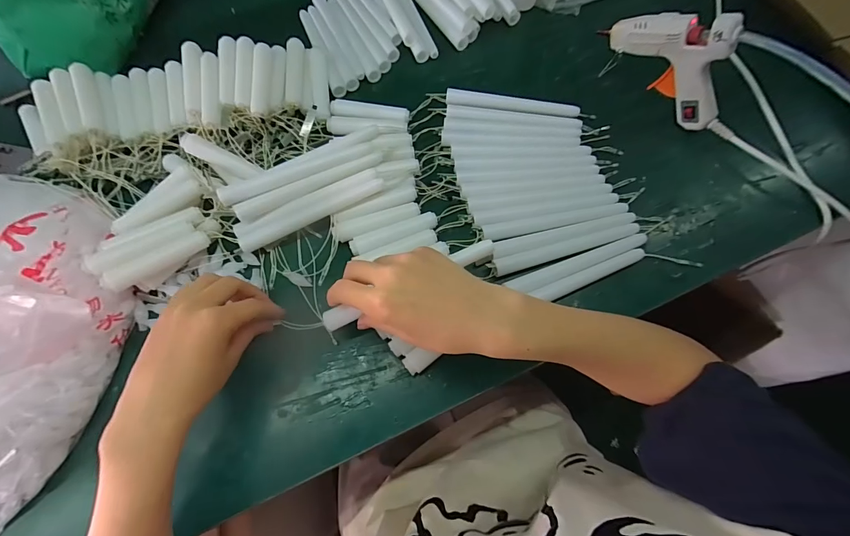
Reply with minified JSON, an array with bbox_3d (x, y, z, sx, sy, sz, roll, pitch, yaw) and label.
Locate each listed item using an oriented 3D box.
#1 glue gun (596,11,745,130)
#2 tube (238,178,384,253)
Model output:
[{"bbox_3d":[0.253,-0.214,0.385,0.024,0.114,0.141,-40,75,-12],"label":"glue gun"},{"bbox_3d":[-0.111,-0.054,0.364,0.148,0.020,0.016,-23,72,-7],"label":"tube"}]

